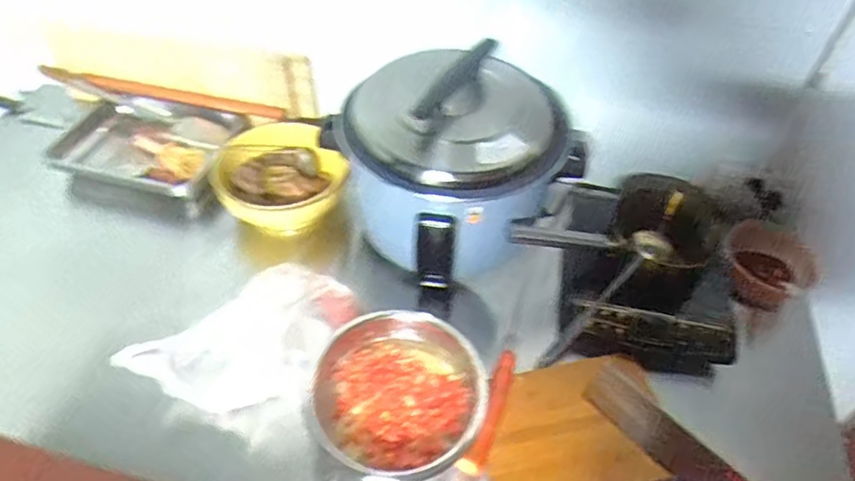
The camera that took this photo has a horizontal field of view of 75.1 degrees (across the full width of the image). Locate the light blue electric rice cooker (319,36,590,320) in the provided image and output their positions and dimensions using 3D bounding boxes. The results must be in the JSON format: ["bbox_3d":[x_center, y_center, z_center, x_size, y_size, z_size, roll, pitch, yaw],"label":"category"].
[{"bbox_3d":[0.042,-0.131,0.846,0.310,0.277,0.319,30,55,24],"label":"light blue electric rice cooker"}]

